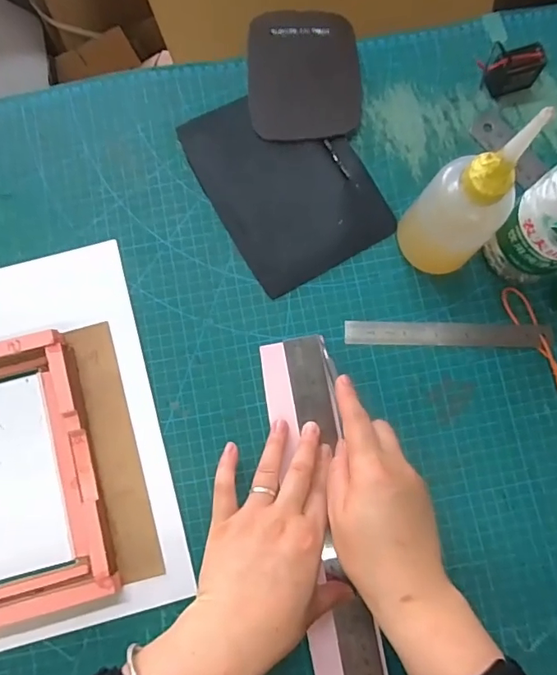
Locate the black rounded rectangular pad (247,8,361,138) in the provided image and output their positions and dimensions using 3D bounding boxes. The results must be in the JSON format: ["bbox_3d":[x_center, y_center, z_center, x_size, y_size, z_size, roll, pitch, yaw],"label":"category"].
[{"bbox_3d":[0.023,-0.236,0.441,0.097,0.009,0.129,-2,82,-1],"label":"black rounded rectangular pad"}]

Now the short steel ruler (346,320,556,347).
[{"bbox_3d":[0.140,-0.003,0.411,0.167,0.004,0.020,1,82,0],"label":"short steel ruler"}]

